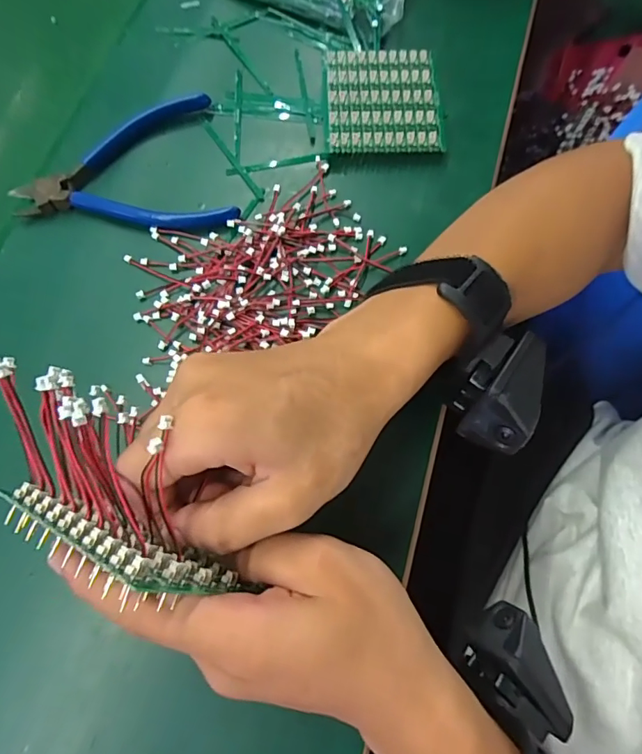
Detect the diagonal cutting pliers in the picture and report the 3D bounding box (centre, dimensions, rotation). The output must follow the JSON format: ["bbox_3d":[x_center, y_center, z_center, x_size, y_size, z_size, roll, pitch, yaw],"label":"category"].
[{"bbox_3d":[-0.127,-0.149,0.333,0.146,0.011,0.106,2,71,0],"label":"diagonal cutting pliers"}]

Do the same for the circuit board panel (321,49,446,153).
[{"bbox_3d":[0.043,-0.195,0.345,0.081,0.015,0.084,-1,71,-1],"label":"circuit board panel"}]

